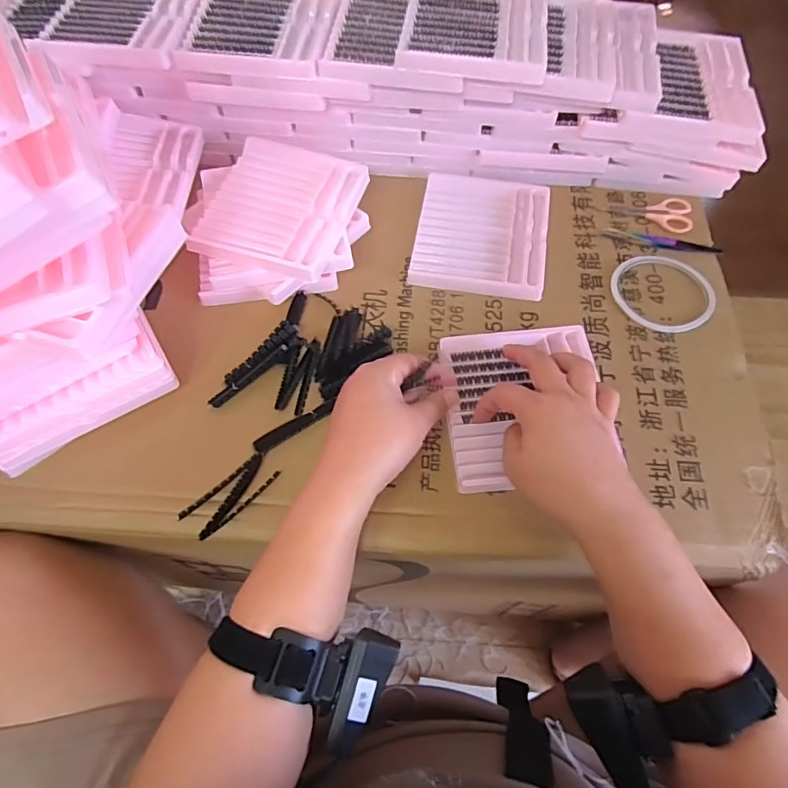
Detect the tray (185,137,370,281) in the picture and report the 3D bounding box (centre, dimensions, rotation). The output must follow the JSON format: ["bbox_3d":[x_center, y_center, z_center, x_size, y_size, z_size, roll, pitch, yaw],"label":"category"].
[{"bbox_3d":[-0.108,-0.180,0.490,0.130,0.011,0.143,17,64,9],"label":"tray"}]

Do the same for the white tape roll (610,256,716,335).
[{"bbox_3d":[0.257,-0.095,0.490,0.091,0.008,0.086,1,63,1],"label":"white tape roll"}]

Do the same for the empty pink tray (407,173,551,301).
[{"bbox_3d":[0.090,-0.166,0.530,0.131,0.010,0.147,9,63,5],"label":"empty pink tray"}]

